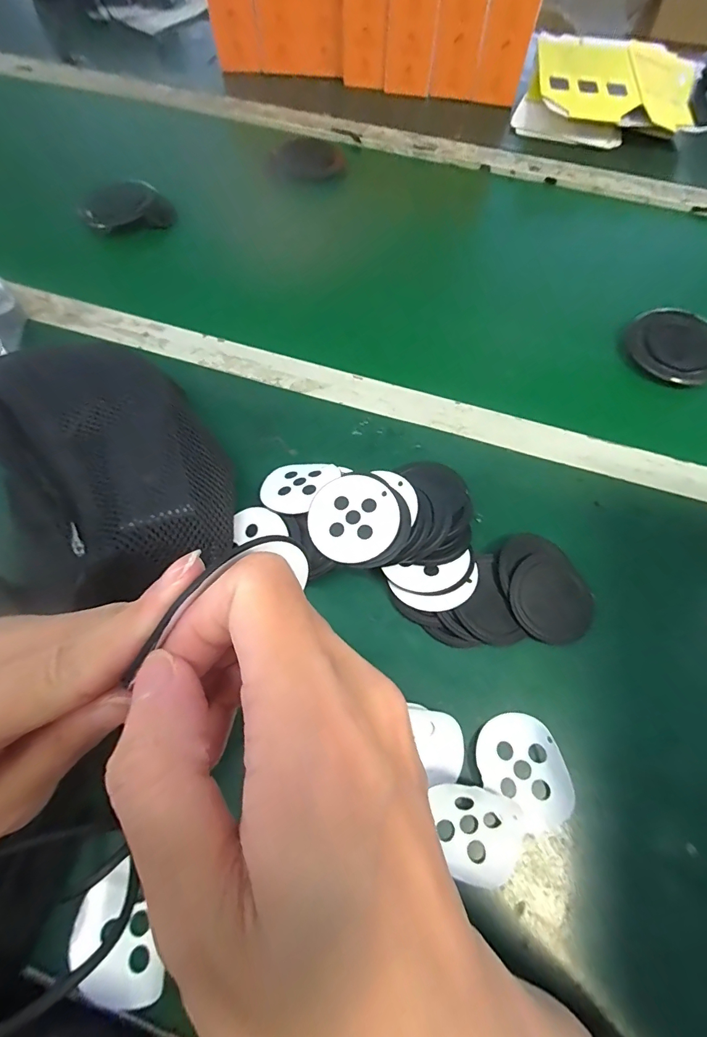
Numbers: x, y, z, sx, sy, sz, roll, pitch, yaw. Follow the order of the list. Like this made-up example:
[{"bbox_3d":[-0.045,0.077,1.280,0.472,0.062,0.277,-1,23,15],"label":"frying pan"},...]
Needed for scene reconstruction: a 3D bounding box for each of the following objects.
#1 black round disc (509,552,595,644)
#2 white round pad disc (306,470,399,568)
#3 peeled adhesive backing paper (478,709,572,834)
[{"bbox_3d":[0.137,0.055,0.295,0.055,0.008,0.057,1,63,-1],"label":"black round disc"},{"bbox_3d":[0.000,-0.001,0.291,0.060,0.010,0.061,1,63,-1],"label":"white round pad disc"},{"bbox_3d":[0.100,0.150,0.252,0.049,0.008,0.059,-12,64,-7],"label":"peeled adhesive backing paper"}]

